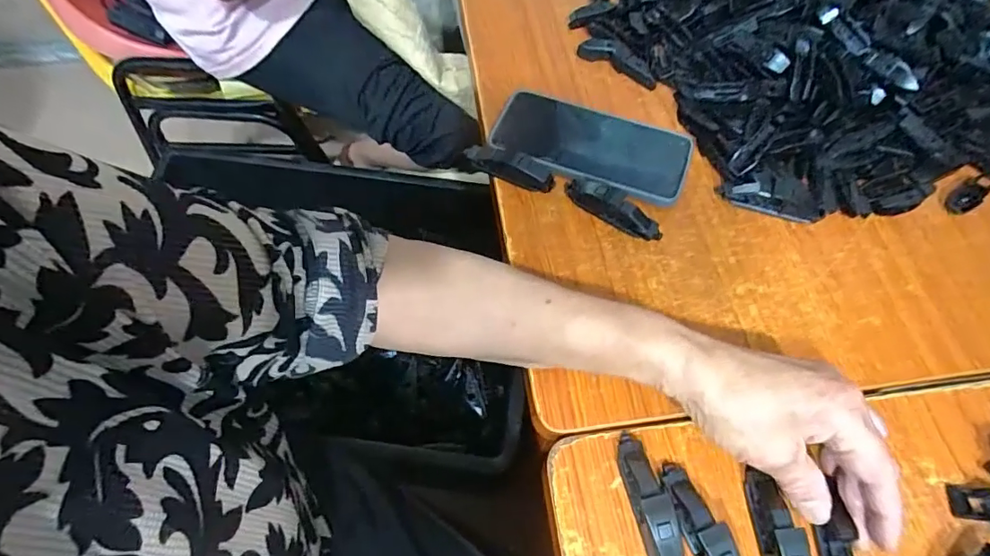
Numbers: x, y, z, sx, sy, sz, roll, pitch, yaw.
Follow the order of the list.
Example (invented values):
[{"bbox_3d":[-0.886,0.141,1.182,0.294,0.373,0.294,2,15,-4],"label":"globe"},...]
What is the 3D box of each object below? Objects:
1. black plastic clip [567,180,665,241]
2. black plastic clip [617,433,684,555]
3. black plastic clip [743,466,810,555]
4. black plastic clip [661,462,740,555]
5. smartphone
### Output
[{"bbox_3d":[0.093,-0.056,0.407,0.083,0.016,0.020,34,66,15],"label":"black plastic clip"},{"bbox_3d":[0.091,0.132,0.301,0.019,0.026,0.081,-9,63,-7],"label":"black plastic clip"},{"bbox_3d":[0.164,0.151,0.295,0.018,0.021,0.075,1,62,-2],"label":"black plastic clip"},{"bbox_3d":[0.120,0.148,0.295,0.019,0.022,0.081,-21,65,-13],"label":"black plastic clip"},{"bbox_3d":[0.080,-0.112,0.436,0.162,0.016,0.083,20,63,8],"label":"smartphone"}]

